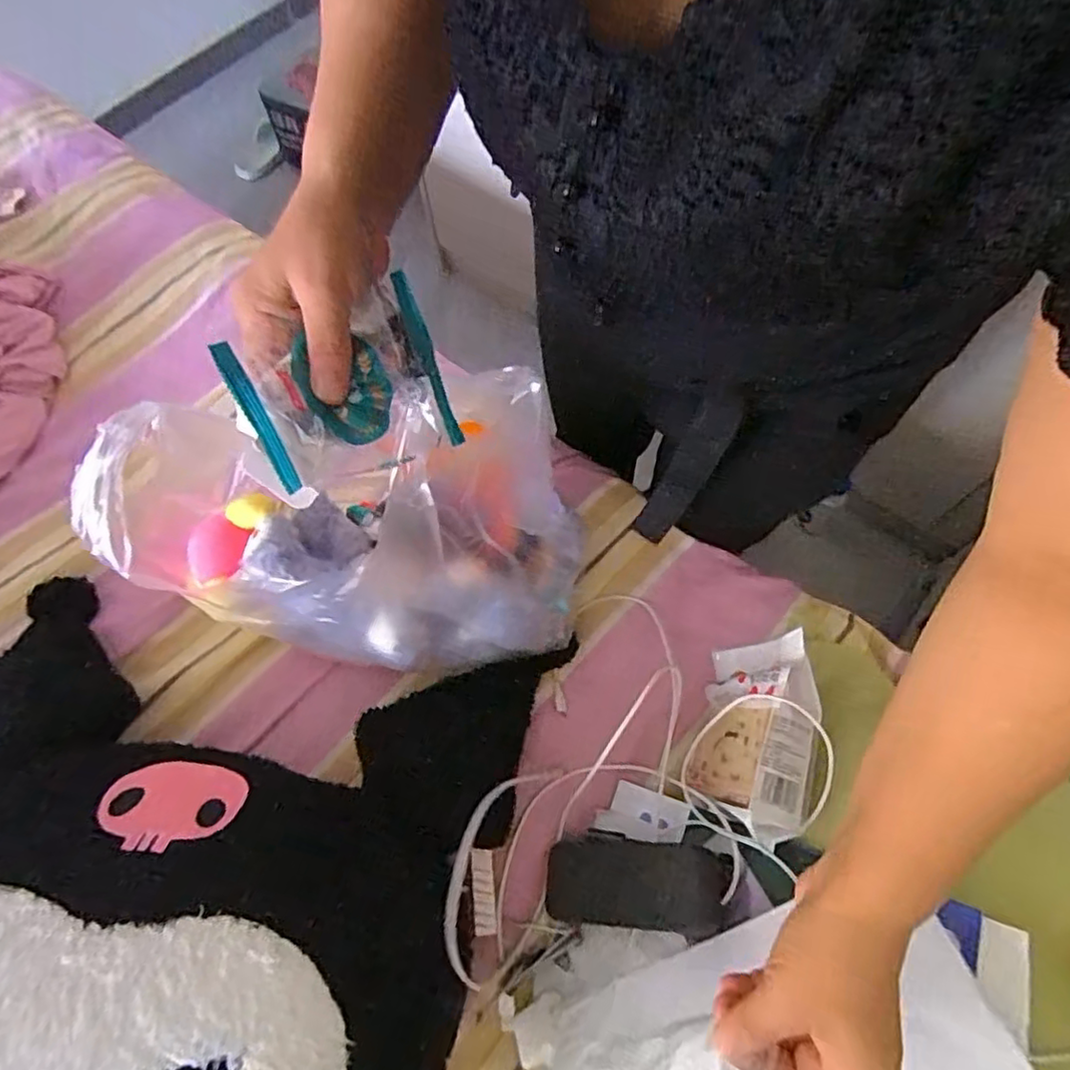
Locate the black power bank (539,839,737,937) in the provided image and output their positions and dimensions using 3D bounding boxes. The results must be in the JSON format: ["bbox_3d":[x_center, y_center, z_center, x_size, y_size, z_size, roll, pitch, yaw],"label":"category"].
[{"bbox_3d":[0.086,0.299,0.551,0.162,0.017,0.068,-14,44,29],"label":"black power bank"}]

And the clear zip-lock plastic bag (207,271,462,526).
[{"bbox_3d":[-0.095,-0.068,0.338,0.120,0.024,0.102,-40,110,-35],"label":"clear zip-lock plastic bag"}]

